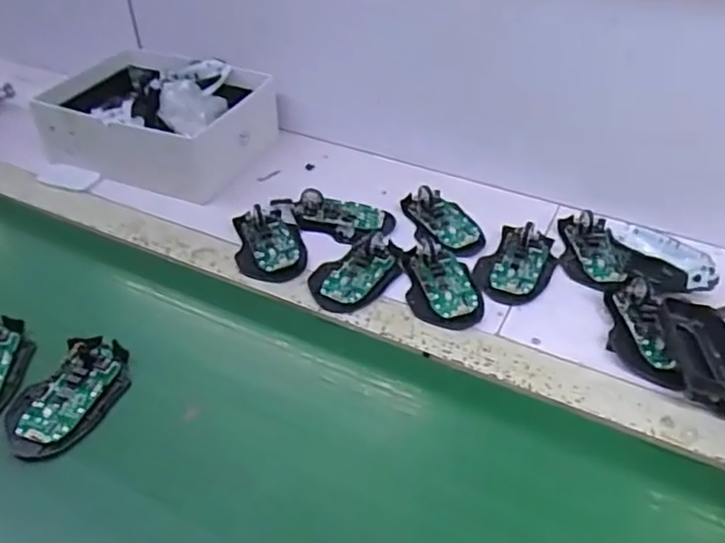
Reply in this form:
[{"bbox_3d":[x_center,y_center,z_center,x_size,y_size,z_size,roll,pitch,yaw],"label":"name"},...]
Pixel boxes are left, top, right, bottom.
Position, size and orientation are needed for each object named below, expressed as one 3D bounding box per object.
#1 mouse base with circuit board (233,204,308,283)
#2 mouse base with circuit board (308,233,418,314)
[{"bbox_3d":[-0.099,-0.030,0.684,0.072,0.018,0.108,-7,41,-9],"label":"mouse base with circuit board"},{"bbox_3d":[-0.006,-0.004,0.653,0.068,0.023,0.113,29,48,30],"label":"mouse base with circuit board"}]

